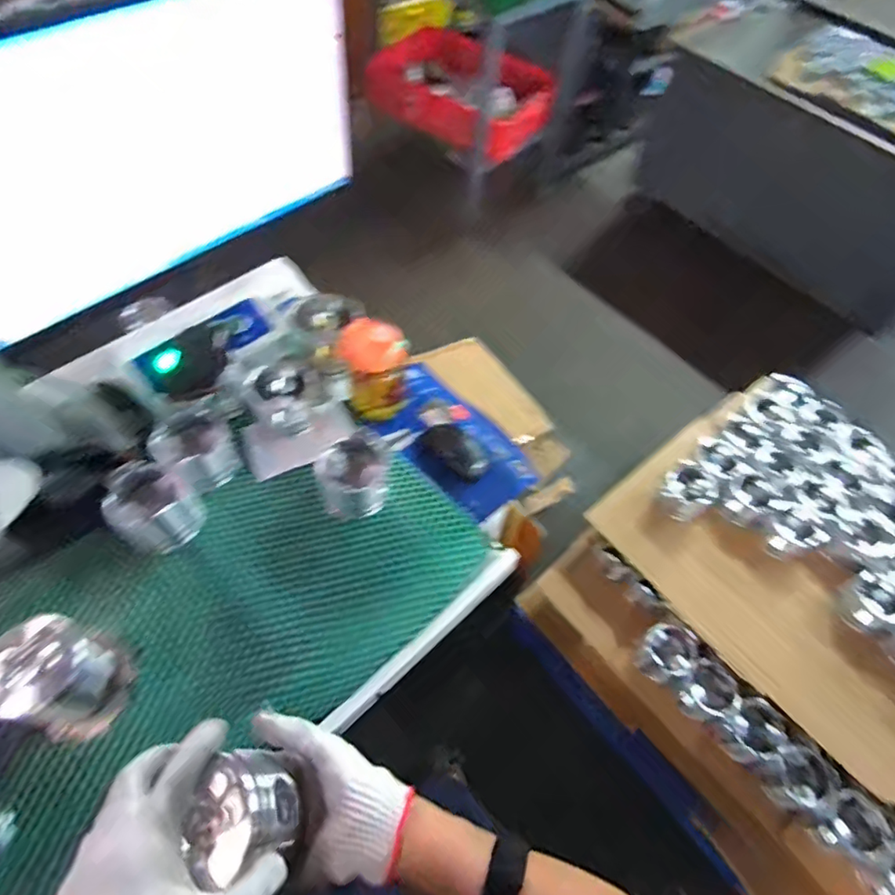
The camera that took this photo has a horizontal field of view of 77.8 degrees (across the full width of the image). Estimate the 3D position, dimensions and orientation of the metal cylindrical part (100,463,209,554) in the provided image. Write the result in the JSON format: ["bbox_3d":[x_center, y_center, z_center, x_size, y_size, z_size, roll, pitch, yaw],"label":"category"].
[{"bbox_3d":[-0.381,0.079,0.714,0.097,0.075,0.093,2,58,-3],"label":"metal cylindrical part"}]

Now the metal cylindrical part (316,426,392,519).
[{"bbox_3d":[-0.126,0.038,0.753,0.088,0.075,0.091,2,58,-3],"label":"metal cylindrical part"}]

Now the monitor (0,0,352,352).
[{"bbox_3d":[-0.313,-0.315,0.587,0.049,0.254,0.481,40,64,20],"label":"monitor"}]

